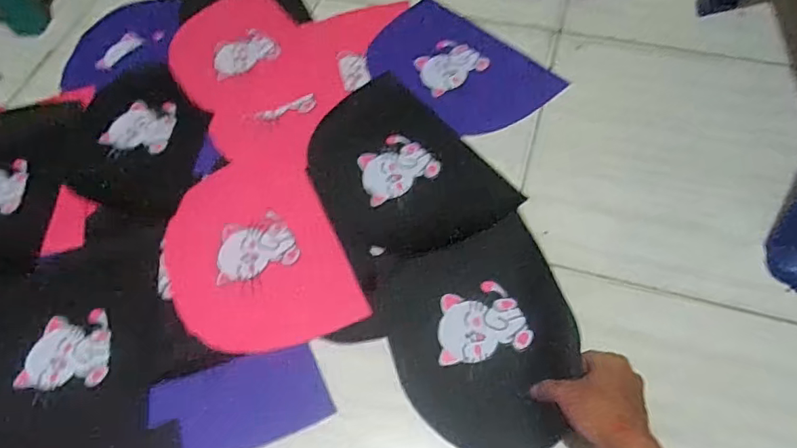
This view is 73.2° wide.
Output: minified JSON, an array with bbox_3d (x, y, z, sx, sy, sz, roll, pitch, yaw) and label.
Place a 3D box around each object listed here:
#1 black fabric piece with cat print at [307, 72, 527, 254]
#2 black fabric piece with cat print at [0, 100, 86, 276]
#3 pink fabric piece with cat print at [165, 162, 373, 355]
[{"bbox_3d":[-0.007,-0.077,0.718,0.205,0.005,0.288,-33,63,-14],"label":"black fabric piece with cat print"},{"bbox_3d":[-0.566,-0.059,0.754,0.199,0.011,0.280,-2,60,4],"label":"black fabric piece with cat print"},{"bbox_3d":[-0.180,0.035,0.669,0.202,0.009,0.274,-24,61,-9],"label":"pink fabric piece with cat print"}]

